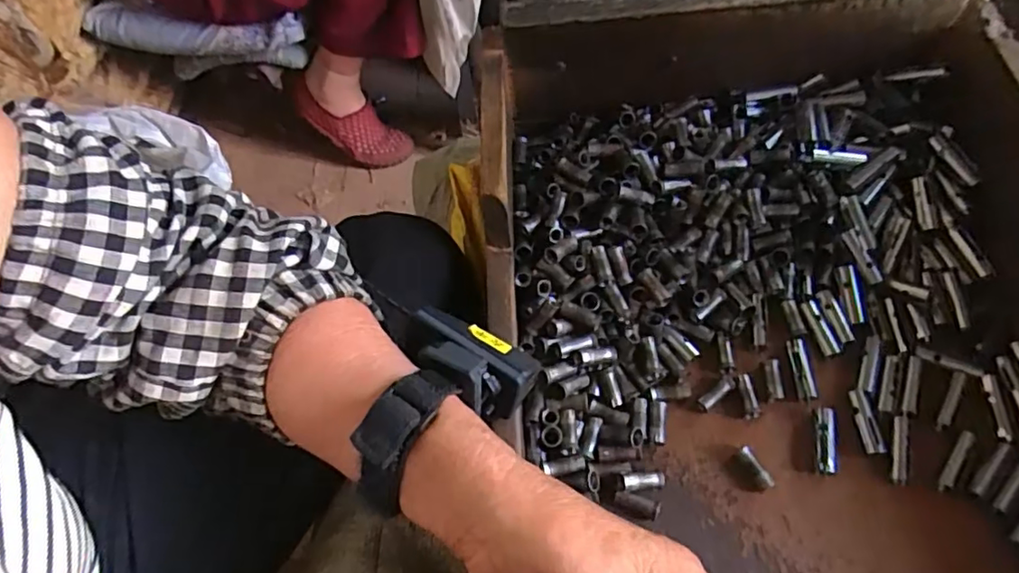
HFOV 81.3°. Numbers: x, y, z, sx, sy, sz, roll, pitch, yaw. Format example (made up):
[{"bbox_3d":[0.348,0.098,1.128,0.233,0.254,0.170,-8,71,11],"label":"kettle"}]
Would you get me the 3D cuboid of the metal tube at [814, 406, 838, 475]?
[{"bbox_3d":[0.181,0.089,0.340,0.012,0.010,0.038,9,58,10],"label":"metal tube"}]

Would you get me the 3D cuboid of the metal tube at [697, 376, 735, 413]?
[{"bbox_3d":[0.126,0.065,0.360,0.027,0.009,0.008,-34,60,-16],"label":"metal tube"}]

